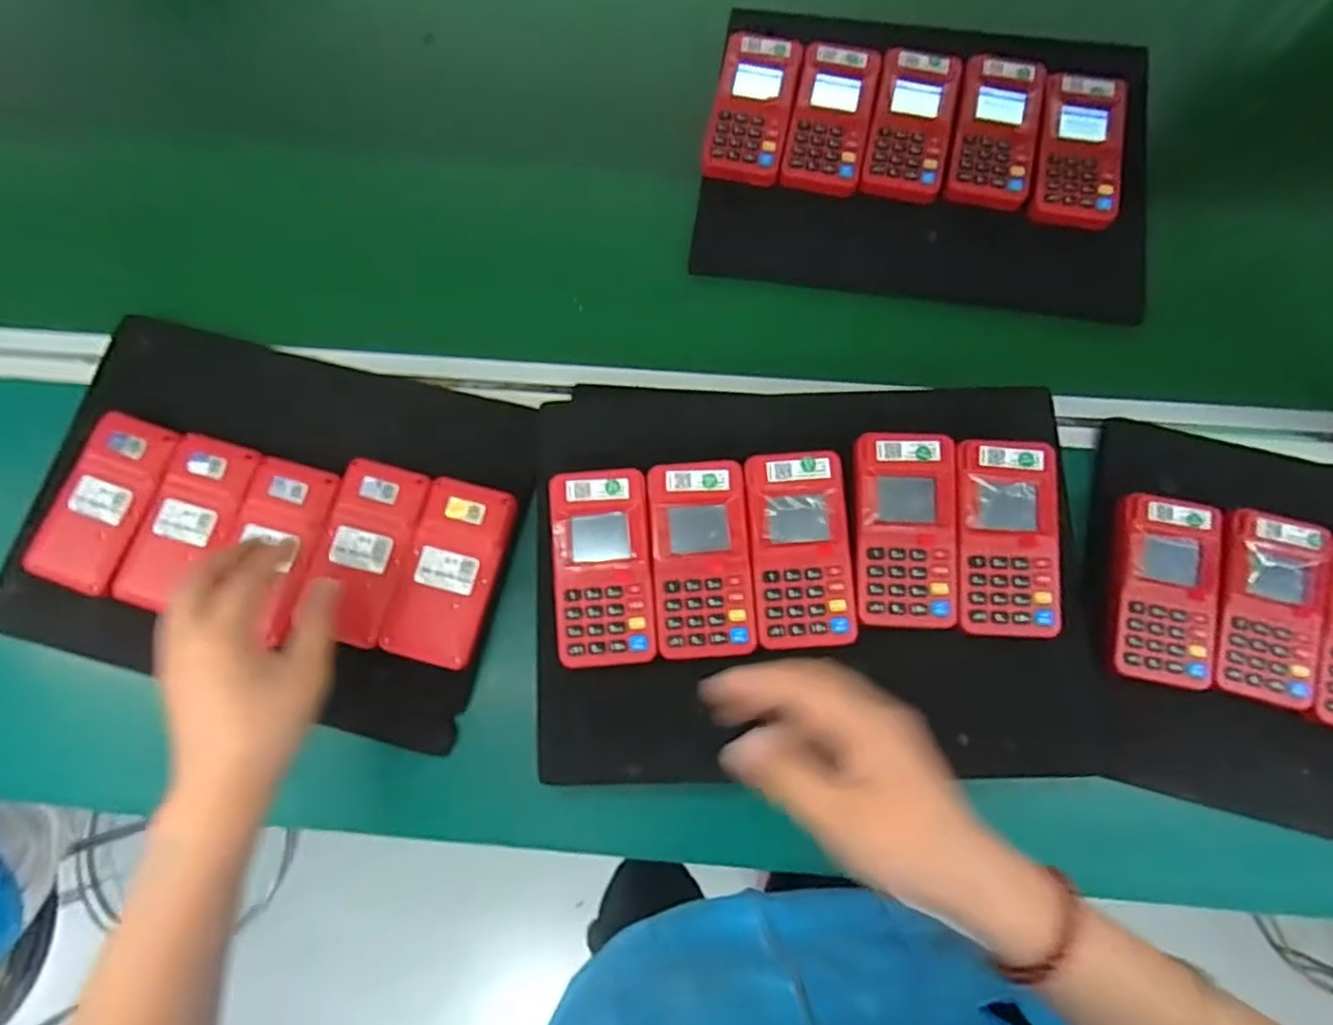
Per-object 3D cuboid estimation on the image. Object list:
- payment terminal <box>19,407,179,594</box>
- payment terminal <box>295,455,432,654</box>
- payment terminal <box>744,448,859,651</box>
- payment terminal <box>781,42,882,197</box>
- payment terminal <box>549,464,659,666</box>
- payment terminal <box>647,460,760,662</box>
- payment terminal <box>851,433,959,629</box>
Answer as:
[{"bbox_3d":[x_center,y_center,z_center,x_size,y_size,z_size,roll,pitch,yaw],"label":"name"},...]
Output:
[{"bbox_3d":[-0.394,-0.008,0.466,0.063,0.016,0.122,20,80,8],"label":"payment terminal"},{"bbox_3d":[-0.207,0.025,0.455,0.057,0.012,0.119,13,79,7],"label":"payment terminal"},{"bbox_3d":[0.084,0.022,0.420,0.061,0.015,0.121,-5,77,3],"label":"payment terminal"},{"bbox_3d":[0.130,-0.312,0.529,0.061,0.025,0.119,10,79,6],"label":"payment terminal"},{"bbox_3d":[-0.041,0.035,0.427,0.062,0.025,0.120,-6,77,3],"label":"payment terminal"},{"bbox_3d":[0.022,0.030,0.427,0.061,0.028,0.120,-5,77,3],"label":"payment terminal"},{"bbox_3d":[0.150,0.011,0.422,0.062,0.019,0.120,1,78,4],"label":"payment terminal"}]

